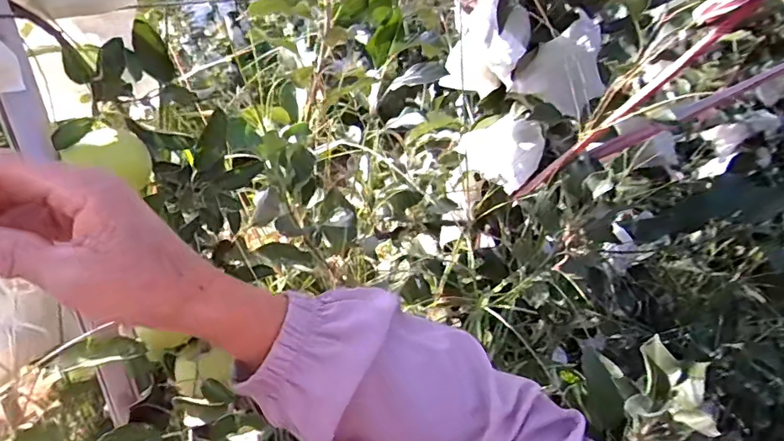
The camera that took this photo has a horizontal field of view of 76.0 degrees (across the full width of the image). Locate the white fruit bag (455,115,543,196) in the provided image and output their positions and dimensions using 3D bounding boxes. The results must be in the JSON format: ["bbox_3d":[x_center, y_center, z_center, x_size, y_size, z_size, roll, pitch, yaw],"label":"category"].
[{"bbox_3d":[0.169,-0.113,0.765,0.080,0.096,0.157,-8,29,-15],"label":"white fruit bag"}]

